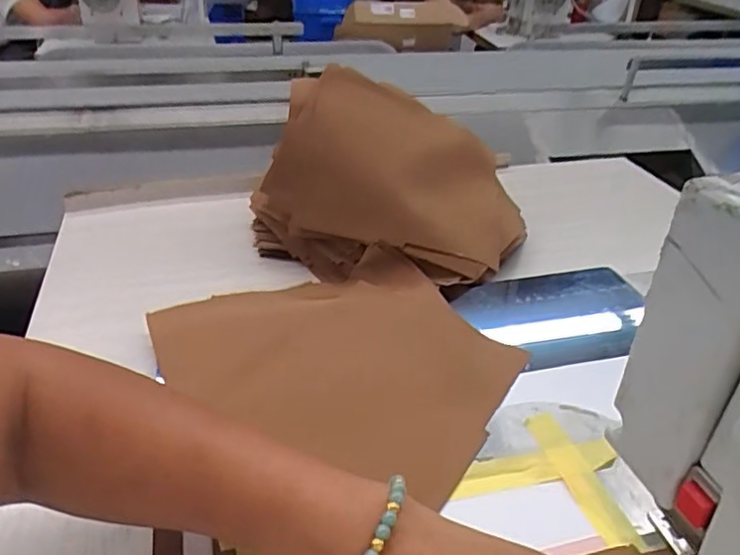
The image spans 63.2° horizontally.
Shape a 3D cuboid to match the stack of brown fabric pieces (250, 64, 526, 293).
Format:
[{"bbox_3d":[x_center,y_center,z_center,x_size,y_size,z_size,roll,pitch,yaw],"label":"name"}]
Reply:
[{"bbox_3d":[0.022,-0.112,0.672,0.281,0.160,0.211,20,37,24],"label":"stack of brown fabric pieces"}]

